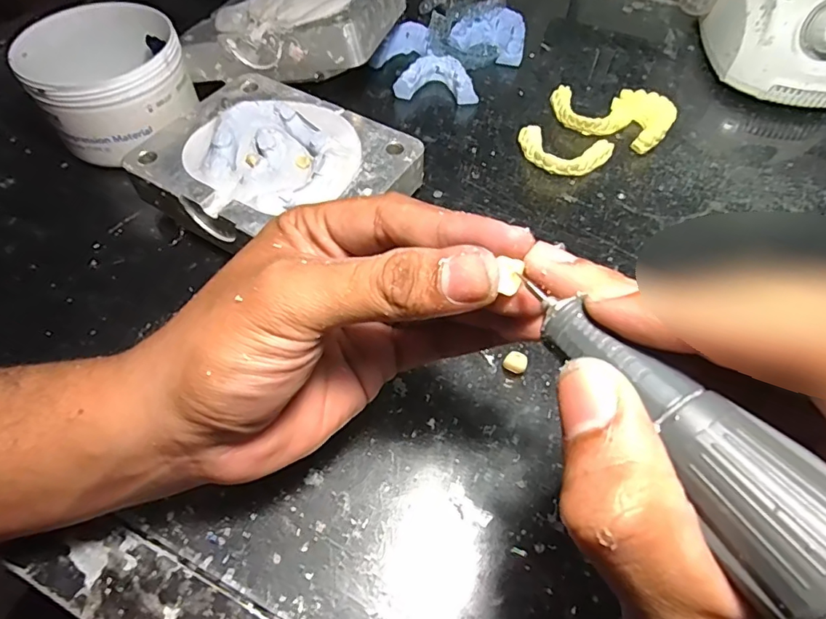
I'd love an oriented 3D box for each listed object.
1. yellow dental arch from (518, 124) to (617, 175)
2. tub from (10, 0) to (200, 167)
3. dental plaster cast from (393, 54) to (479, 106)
[{"bbox_3d":[0.100,-0.104,0.342,0.061,0.011,0.036,16,57,10],"label":"yellow dental arch"},{"bbox_3d":[-0.192,-0.144,0.335,0.087,0.062,0.099,-30,61,-18],"label":"tub"},{"bbox_3d":[0.019,-0.174,0.386,0.060,0.019,0.038,7,56,4],"label":"dental plaster cast"}]

